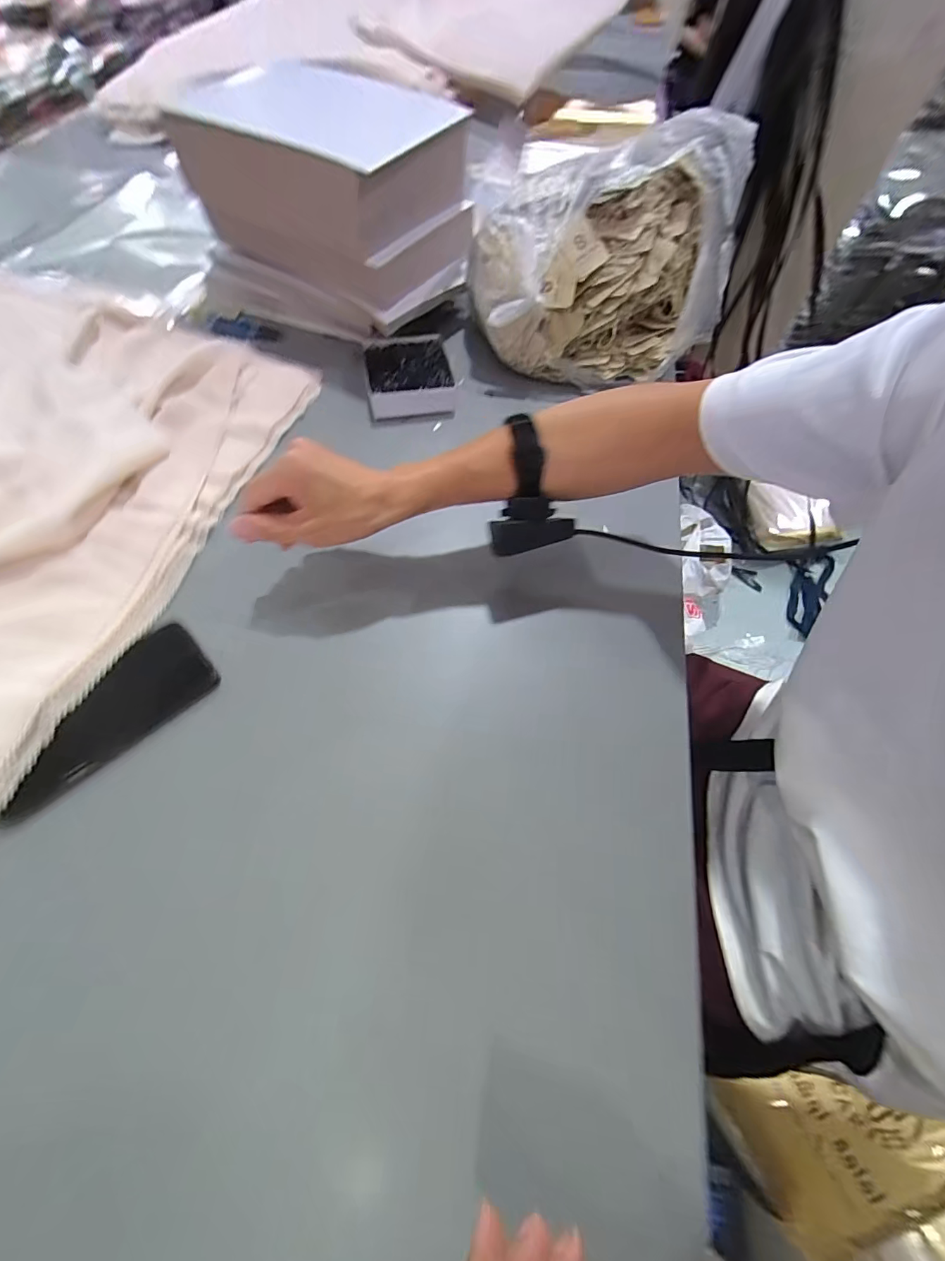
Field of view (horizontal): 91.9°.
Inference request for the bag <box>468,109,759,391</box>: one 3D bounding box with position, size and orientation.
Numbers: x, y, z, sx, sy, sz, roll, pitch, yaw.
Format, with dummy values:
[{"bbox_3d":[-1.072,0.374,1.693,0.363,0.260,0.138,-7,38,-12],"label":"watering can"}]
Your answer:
[{"bbox_3d":[0.134,-0.423,0.514,0.294,0.174,0.185,10,63,4],"label":"bag"}]

